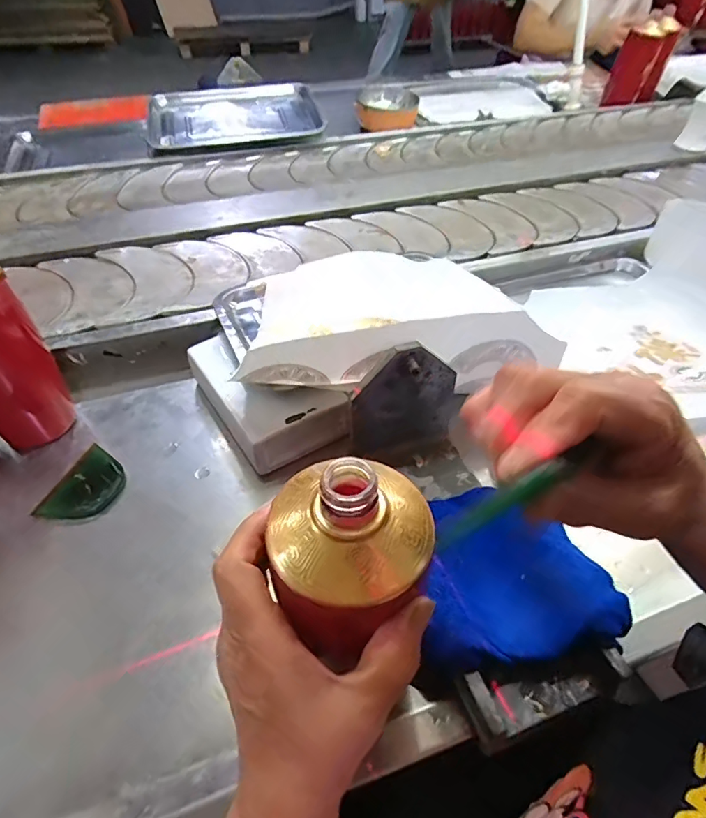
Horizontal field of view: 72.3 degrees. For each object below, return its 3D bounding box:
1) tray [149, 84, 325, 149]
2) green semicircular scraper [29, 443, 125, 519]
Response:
[{"bbox_3d":[-0.245,-0.599,1.002,0.340,0.053,0.240,-7,48,-8],"label":"tray"},{"bbox_3d":[-0.244,0.069,0.444,0.061,0.009,0.076,17,49,14],"label":"green semicircular scraper"}]

